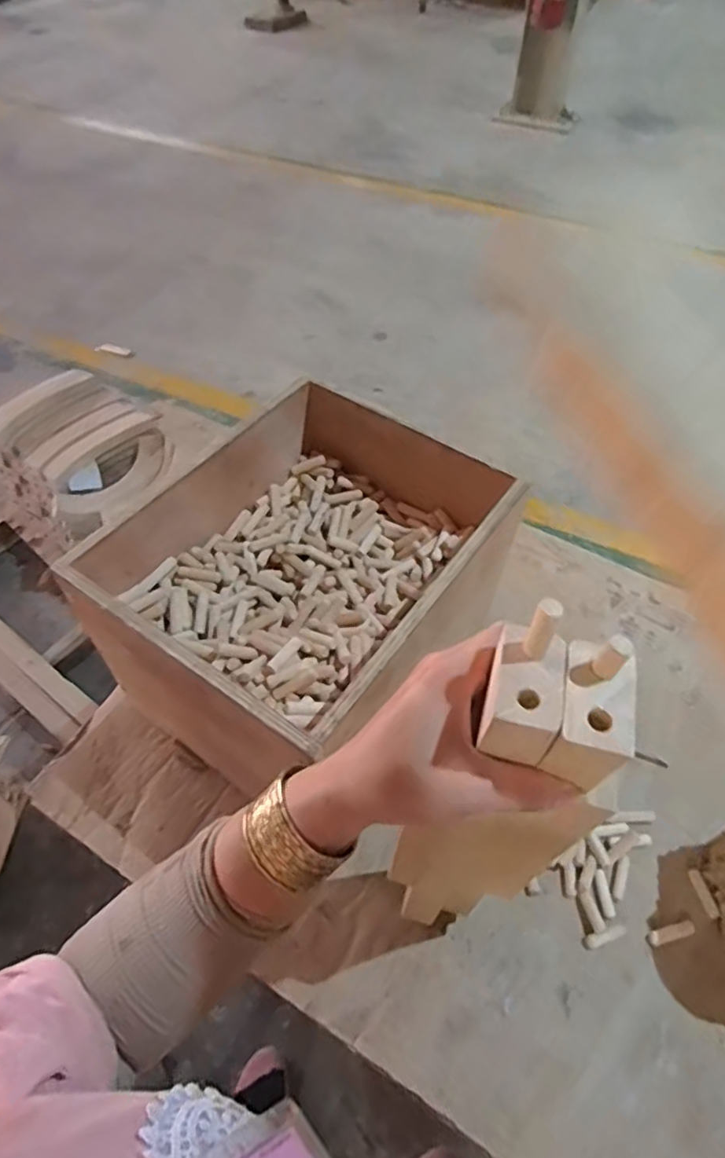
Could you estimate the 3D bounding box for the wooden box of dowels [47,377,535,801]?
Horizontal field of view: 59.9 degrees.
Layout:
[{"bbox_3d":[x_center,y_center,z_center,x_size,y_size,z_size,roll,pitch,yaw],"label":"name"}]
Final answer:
[{"bbox_3d":[-0.047,-0.012,0.570,0.248,0.133,0.330,32,59,21],"label":"wooden box of dowels"}]

